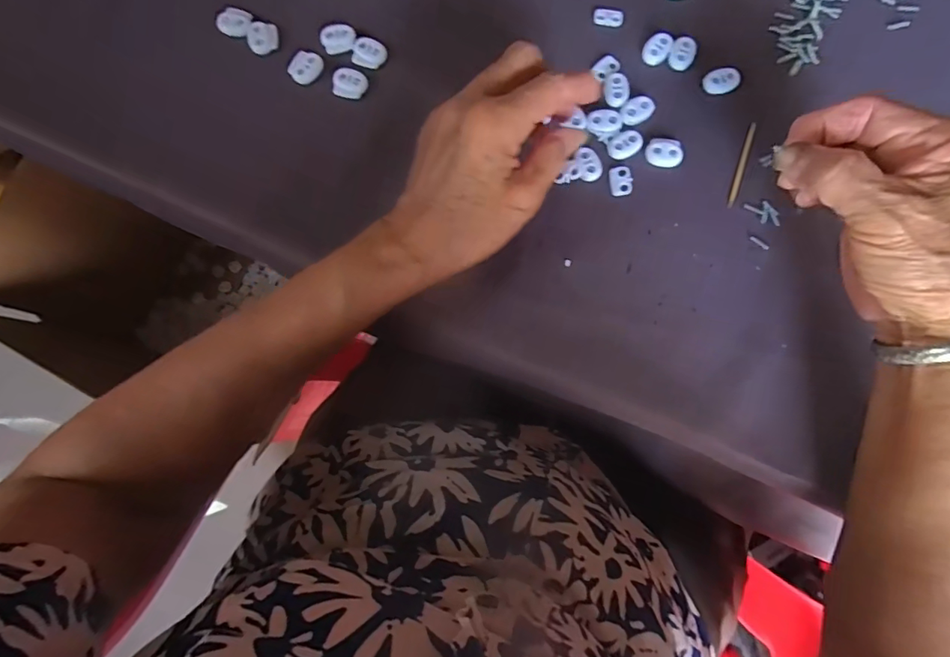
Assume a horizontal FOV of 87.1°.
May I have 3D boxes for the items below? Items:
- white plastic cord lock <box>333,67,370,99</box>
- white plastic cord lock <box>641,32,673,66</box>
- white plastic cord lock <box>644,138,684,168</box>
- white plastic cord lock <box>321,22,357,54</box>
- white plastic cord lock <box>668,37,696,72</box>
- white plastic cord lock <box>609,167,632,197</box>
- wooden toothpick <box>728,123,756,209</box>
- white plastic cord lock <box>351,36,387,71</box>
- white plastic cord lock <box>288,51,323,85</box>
[{"bbox_3d":[-0.083,-0.163,0.331,0.022,0.004,0.021,19,81,5],"label":"white plastic cord lock"},{"bbox_3d":[0.120,-0.184,0.329,0.016,0.004,0.022,24,81,5],"label":"white plastic cord lock"},{"bbox_3d":[0.121,-0.112,0.318,0.023,0.005,0.018,14,80,4],"label":"white plastic cord lock"},{"bbox_3d":[-0.092,-0.195,0.335,0.023,0.004,0.020,-7,80,0],"label":"white plastic cord lock"},{"bbox_3d":[0.136,-0.181,0.328,0.016,0.004,0.023,16,81,4],"label":"white plastic cord lock"},{"bbox_3d":[0.093,-0.094,0.316,0.014,0.004,0.018,-3,80,1],"label":"white plastic cord lock"},{"bbox_3d":[0.171,-0.105,0.320,0.005,0.004,0.060,19,81,5],"label":"wooden toothpick"},{"bbox_3d":[-0.070,-0.184,0.335,0.022,0.006,0.022,13,80,4],"label":"white plastic cord lock"},{"bbox_3d":[-0.112,-0.174,0.333,0.018,0.005,0.023,28,82,6],"label":"white plastic cord lock"}]

